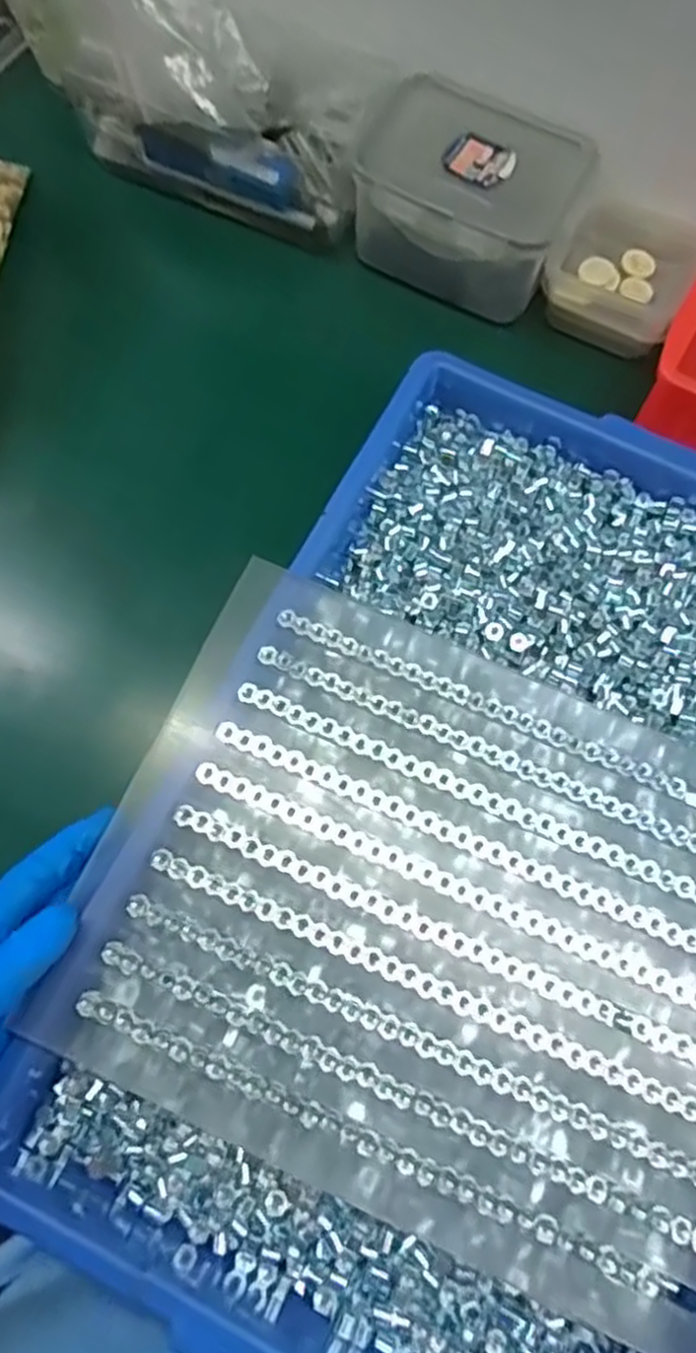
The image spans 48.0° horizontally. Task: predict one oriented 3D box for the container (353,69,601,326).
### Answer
[{"bbox_3d":[0.070,-0.278,0.460,0.119,0.066,0.100,28,73,7],"label":"container"}]

